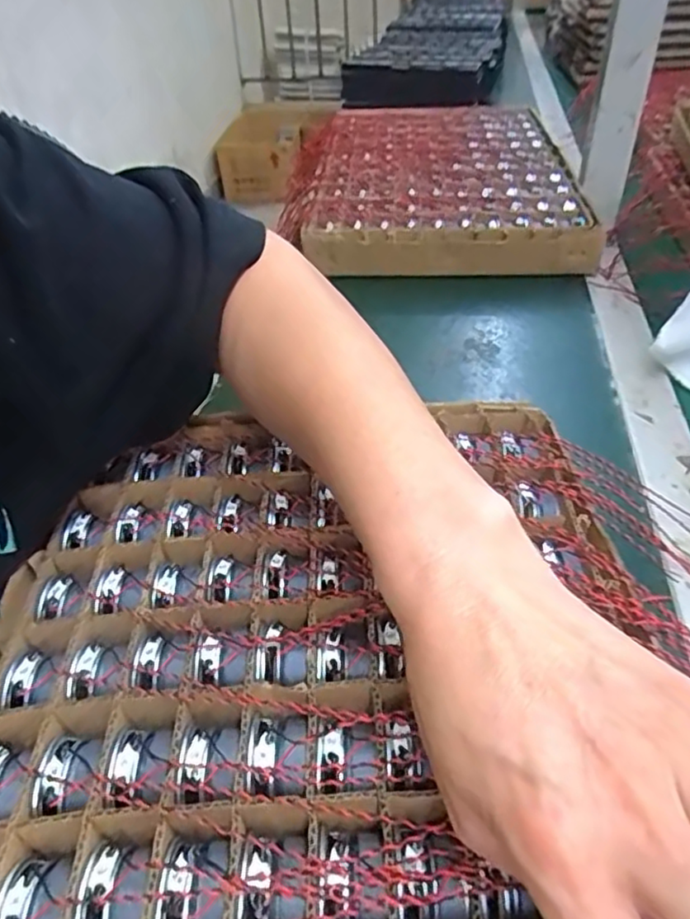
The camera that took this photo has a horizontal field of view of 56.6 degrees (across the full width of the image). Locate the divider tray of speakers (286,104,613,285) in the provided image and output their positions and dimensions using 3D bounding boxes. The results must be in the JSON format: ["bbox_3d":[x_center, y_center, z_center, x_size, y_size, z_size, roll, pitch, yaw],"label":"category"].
[{"bbox_3d":[0.104,-0.334,0.769,0.289,0.056,0.472,0,41,4],"label":"divider tray of speakers"}]

